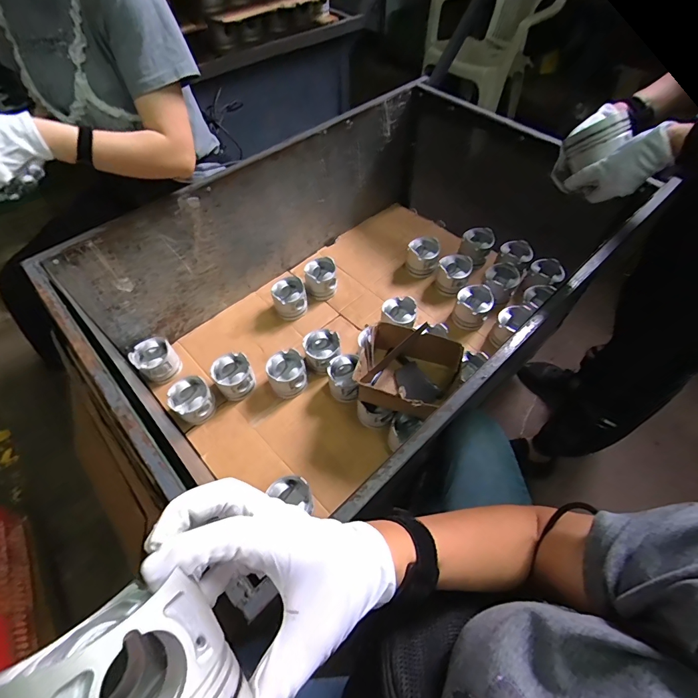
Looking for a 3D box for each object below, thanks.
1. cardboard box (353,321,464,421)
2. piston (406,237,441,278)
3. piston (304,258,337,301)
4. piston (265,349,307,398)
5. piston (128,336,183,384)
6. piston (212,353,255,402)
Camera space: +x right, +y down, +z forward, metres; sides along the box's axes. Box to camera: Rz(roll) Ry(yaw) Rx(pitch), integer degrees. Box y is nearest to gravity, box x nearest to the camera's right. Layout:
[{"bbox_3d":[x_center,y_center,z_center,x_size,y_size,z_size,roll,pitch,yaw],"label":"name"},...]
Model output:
[{"bbox_3d":[0.127,0.050,0.839,0.201,0.094,0.180,20,59,14],"label":"cardboard box"},{"bbox_3d":[0.217,-0.270,1.135,0.095,0.073,0.110,7,57,6],"label":"piston"},{"bbox_3d":[-0.083,-0.202,1.121,0.093,0.082,0.094,-6,56,-3],"label":"piston"},{"bbox_3d":[-0.152,0.060,0.941,0.092,0.080,0.097,-19,58,-11],"label":"piston"},{"bbox_3d":[-0.483,0.029,0.966,0.095,0.074,0.089,0,56,1],"label":"piston"},{"bbox_3d":[-0.279,0.068,0.940,0.089,0.077,0.088,0,56,1],"label":"piston"}]

